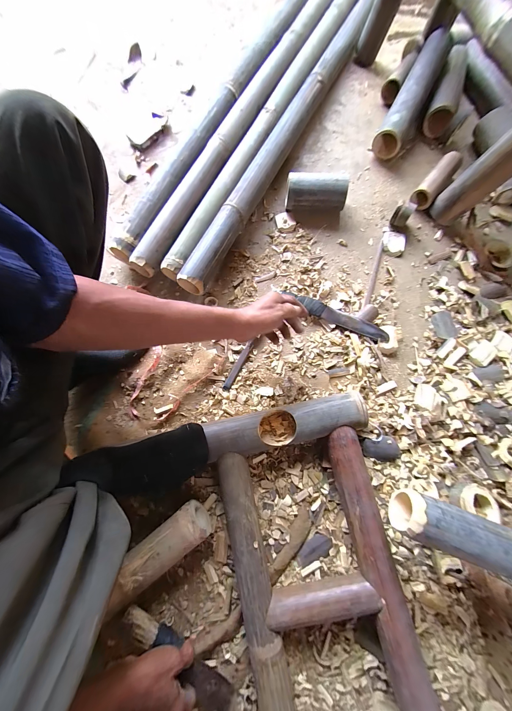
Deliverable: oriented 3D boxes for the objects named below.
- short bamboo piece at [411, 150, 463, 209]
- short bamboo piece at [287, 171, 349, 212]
[{"bbox_3d":[0.457,-0.441,0.637,0.049,0.058,0.157,39,80,9],"label":"short bamboo piece"},{"bbox_3d":[0.148,-0.402,0.625,0.145,0.077,0.075,5,78,2],"label":"short bamboo piece"}]

